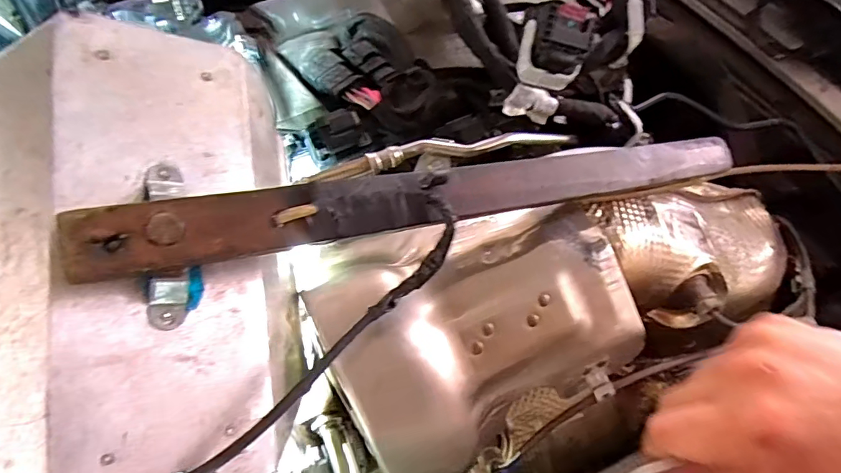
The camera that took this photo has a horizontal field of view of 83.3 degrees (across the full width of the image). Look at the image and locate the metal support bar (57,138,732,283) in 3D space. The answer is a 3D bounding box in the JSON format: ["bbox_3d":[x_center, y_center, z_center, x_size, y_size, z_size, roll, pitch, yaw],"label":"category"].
[{"bbox_3d":[0.043,-0.027,0.280,0.416,0.024,0.028,-10,57,-25],"label":"metal support bar"}]

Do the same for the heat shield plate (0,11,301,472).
[{"bbox_3d":[-0.139,0.008,0.243,0.157,0.038,0.232,1,73,-35],"label":"heat shield plate"}]

